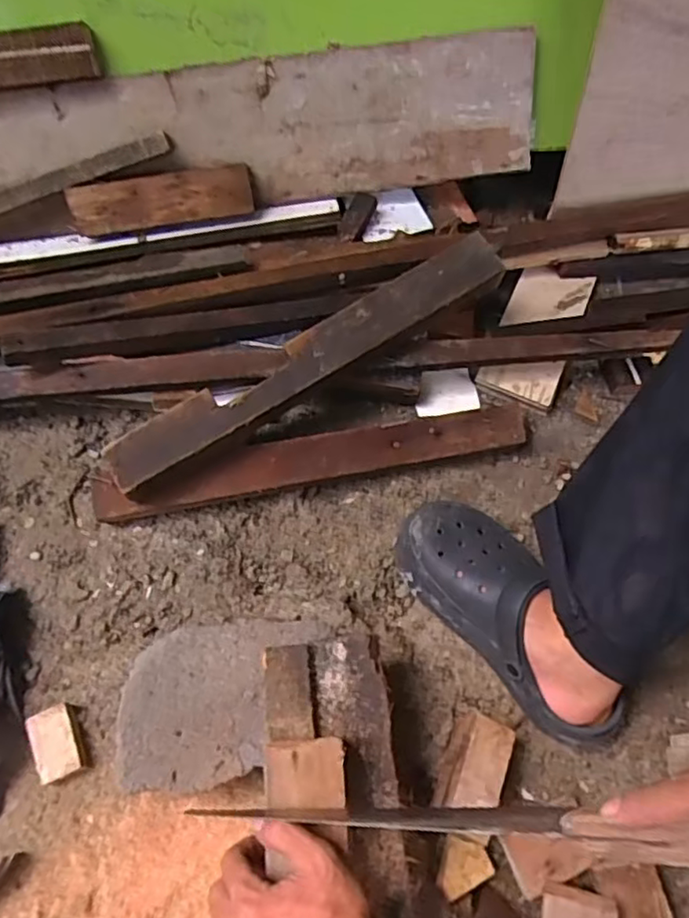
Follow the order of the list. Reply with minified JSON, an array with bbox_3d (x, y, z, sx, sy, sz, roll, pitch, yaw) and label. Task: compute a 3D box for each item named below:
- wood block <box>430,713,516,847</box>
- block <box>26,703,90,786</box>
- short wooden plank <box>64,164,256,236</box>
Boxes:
[{"bbox_3d":[0.118,0.286,0.576,0.048,0.059,0.093,24,64,11],"label":"wood block"},{"bbox_3d":[-0.265,0.264,0.587,0.037,0.030,0.063,-22,65,-12],"label":"block"},{"bbox_3d":[-0.235,-0.336,0.818,0.230,0.062,0.023,-8,29,-3],"label":"short wooden plank"}]

